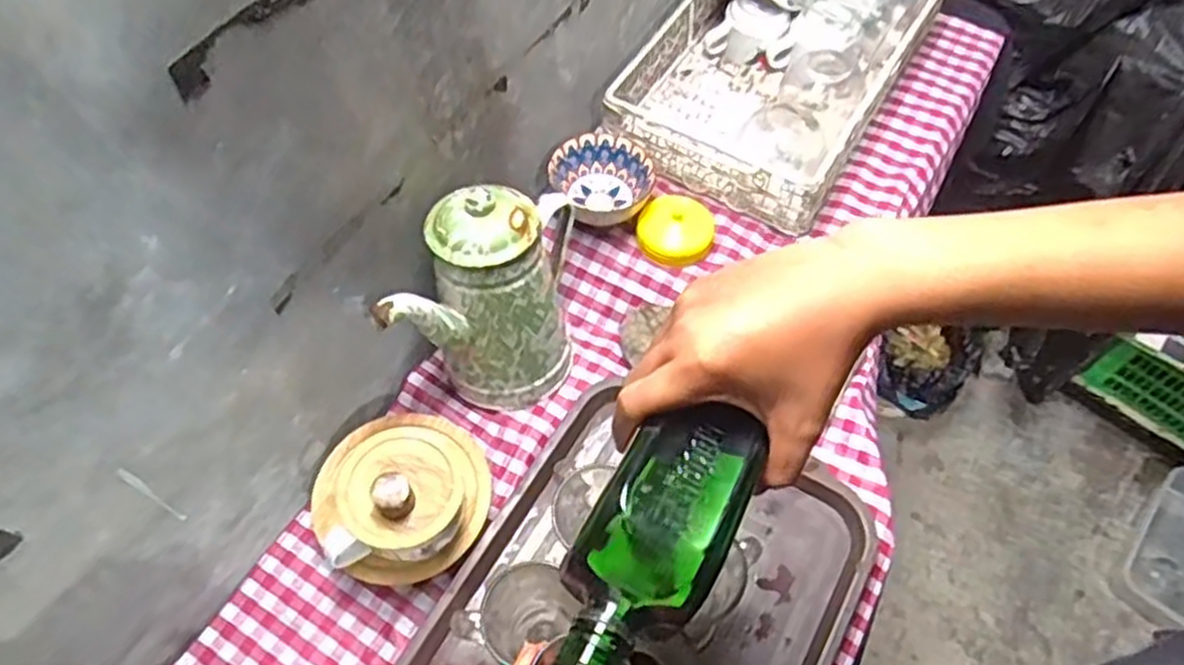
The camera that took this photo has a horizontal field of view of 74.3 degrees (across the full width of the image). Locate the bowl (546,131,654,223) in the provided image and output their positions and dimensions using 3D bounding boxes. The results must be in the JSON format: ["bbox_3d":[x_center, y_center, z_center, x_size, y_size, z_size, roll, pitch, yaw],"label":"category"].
[{"bbox_3d":[0.010,-0.166,0.850,0.109,0.050,0.111,0,58,0],"label":"bowl"}]

